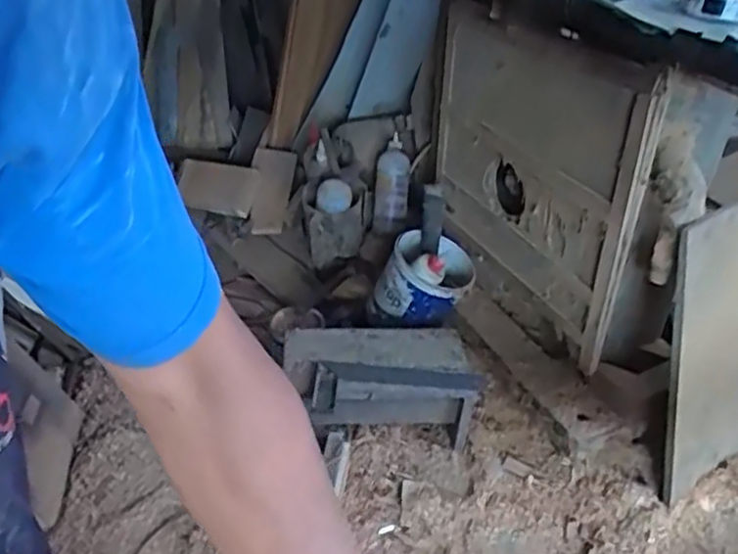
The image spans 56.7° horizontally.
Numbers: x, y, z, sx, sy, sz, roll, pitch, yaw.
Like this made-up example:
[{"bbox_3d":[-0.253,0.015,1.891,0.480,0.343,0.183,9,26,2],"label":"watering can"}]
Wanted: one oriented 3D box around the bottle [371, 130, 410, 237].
[{"bbox_3d":[0.062,-0.267,1.846,0.090,0.073,0.332,6,66,0],"label":"bottle"}]

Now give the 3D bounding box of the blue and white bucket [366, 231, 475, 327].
[{"bbox_3d":[0.123,0.009,1.538,0.207,0.146,0.207,4,34,-3],"label":"blue and white bucket"}]

